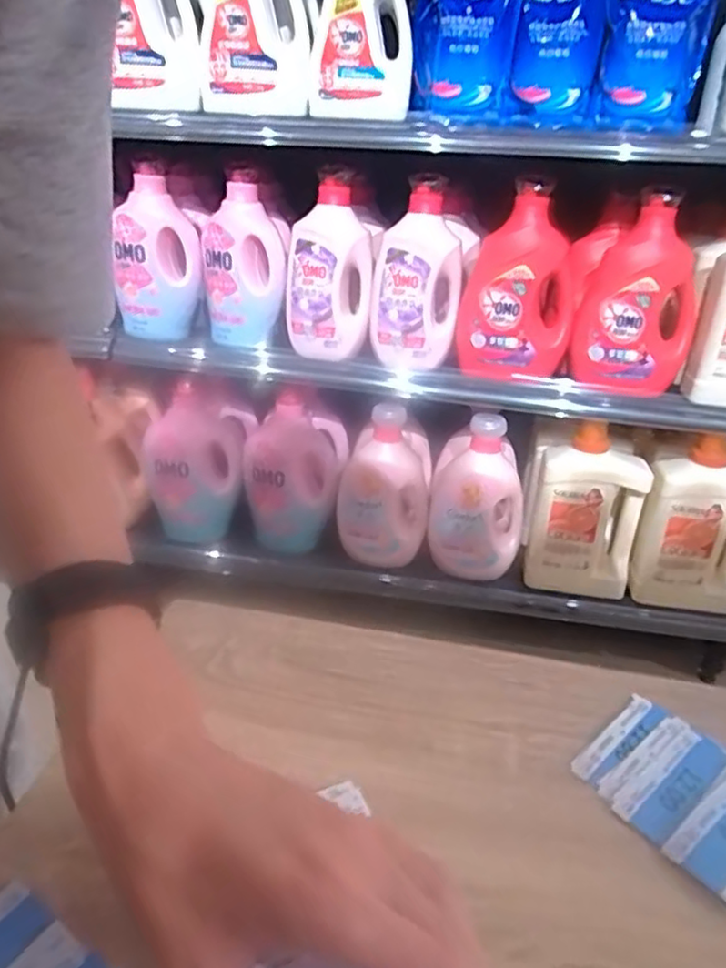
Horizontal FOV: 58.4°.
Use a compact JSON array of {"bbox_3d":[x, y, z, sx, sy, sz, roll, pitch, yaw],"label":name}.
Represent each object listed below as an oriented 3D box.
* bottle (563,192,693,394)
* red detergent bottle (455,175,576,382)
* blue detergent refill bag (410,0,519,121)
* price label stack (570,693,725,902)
[{"bbox_3d":[0.461,-0.307,1.082,0.181,0.309,0.107,15,29,21],"label":"bottle"},{"bbox_3d":[0.267,-0.337,1.105,0.184,0.315,0.137,9,27,10],"label":"red detergent bottle"},{"bbox_3d":[0.146,-0.667,0.929,0.143,0.242,0.084,5,27,3],"label":"blue detergent refill bag"},{"bbox_3d":[0.176,0.161,0.331,0.088,0.013,0.120,-19,35,-37],"label":"price label stack"}]

